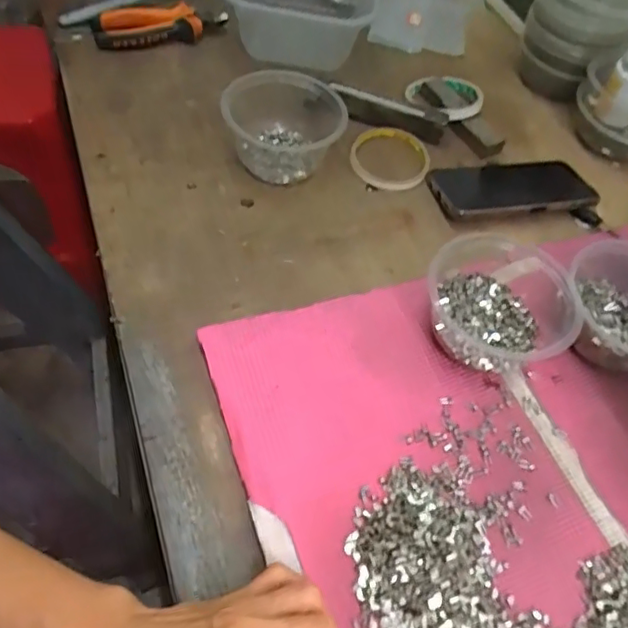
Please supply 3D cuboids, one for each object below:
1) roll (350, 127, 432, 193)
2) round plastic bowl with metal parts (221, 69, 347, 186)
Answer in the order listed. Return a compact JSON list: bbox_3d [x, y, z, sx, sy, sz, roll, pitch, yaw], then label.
[{"bbox_3d":[0.080,-0.162,0.612,0.083,0.010,0.084,4,55,-6],"label":"roll"},{"bbox_3d":[-0.029,-0.185,0.573,0.111,0.069,0.104,4,55,-6],"label":"round plastic bowl with metal parts"}]

